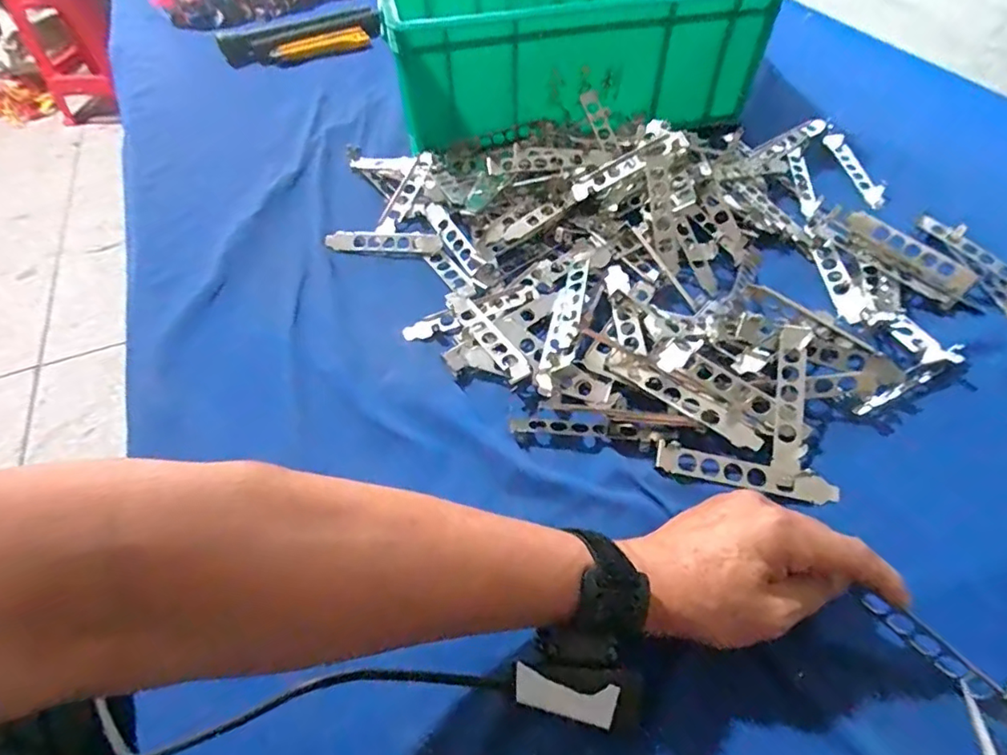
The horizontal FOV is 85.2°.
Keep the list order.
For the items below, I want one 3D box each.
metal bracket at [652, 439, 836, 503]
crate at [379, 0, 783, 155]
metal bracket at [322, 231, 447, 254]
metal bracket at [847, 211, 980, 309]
[{"bbox_3d":[0.165,0.065,0.371,0.118,0.009,0.022,11,55,10],"label":"metal bracket"},{"bbox_3d":[0.060,-0.425,0.659,0.390,0.134,0.325,-12,54,-6],"label":"crate"},{"bbox_3d":[-0.117,-0.136,0.538,0.114,0.008,0.025,3,54,5],"label":"metal bracket"},{"bbox_3d":[0.359,-0.111,0.491,0.044,0.010,0.115,-31,58,-18],"label":"metal bracket"}]

